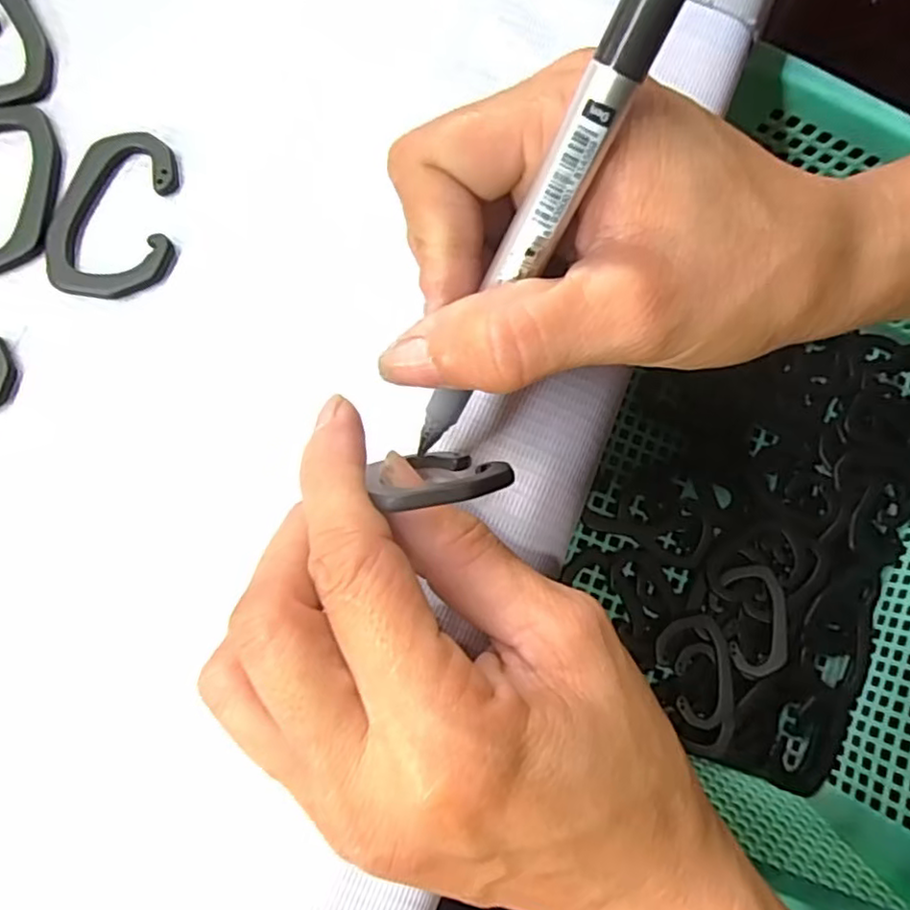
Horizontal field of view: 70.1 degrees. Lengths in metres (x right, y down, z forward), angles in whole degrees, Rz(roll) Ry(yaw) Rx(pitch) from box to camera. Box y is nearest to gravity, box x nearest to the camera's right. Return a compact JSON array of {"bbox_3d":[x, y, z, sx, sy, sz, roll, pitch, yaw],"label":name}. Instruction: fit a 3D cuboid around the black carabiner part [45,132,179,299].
[{"bbox_3d":[-0.101,-0.072,0.192,0.035,0.004,0.051,0,79,-1],"label":"black carabiner part"}]

